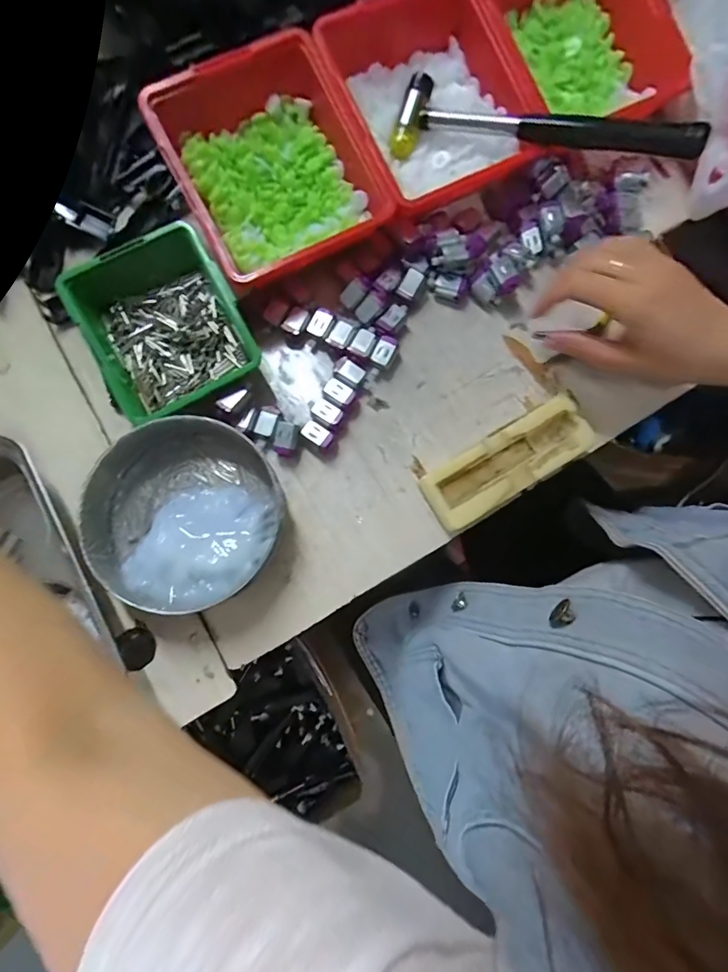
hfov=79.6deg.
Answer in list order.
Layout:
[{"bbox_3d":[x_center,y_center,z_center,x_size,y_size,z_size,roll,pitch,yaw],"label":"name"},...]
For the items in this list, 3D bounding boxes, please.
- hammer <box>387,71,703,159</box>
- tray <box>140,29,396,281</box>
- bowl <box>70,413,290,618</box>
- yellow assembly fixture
[{"bbox_3d":[0.141,-0.291,0.353,0.237,0.026,0.058,20,80,17],"label":"hammer"},{"bbox_3d":[-0.074,-0.258,0.356,0.148,0.060,0.177,-24,81,-5],"label":"tray"},{"bbox_3d":[-0.140,0.019,0.332,0.146,0.036,0.143,0,80,-1],"label":"bowl"},{"bbox_3d":[0.113,-0.018,0.347,0.138,0.027,0.051,-31,82,-6],"label":"yellow assembly fixture"}]

